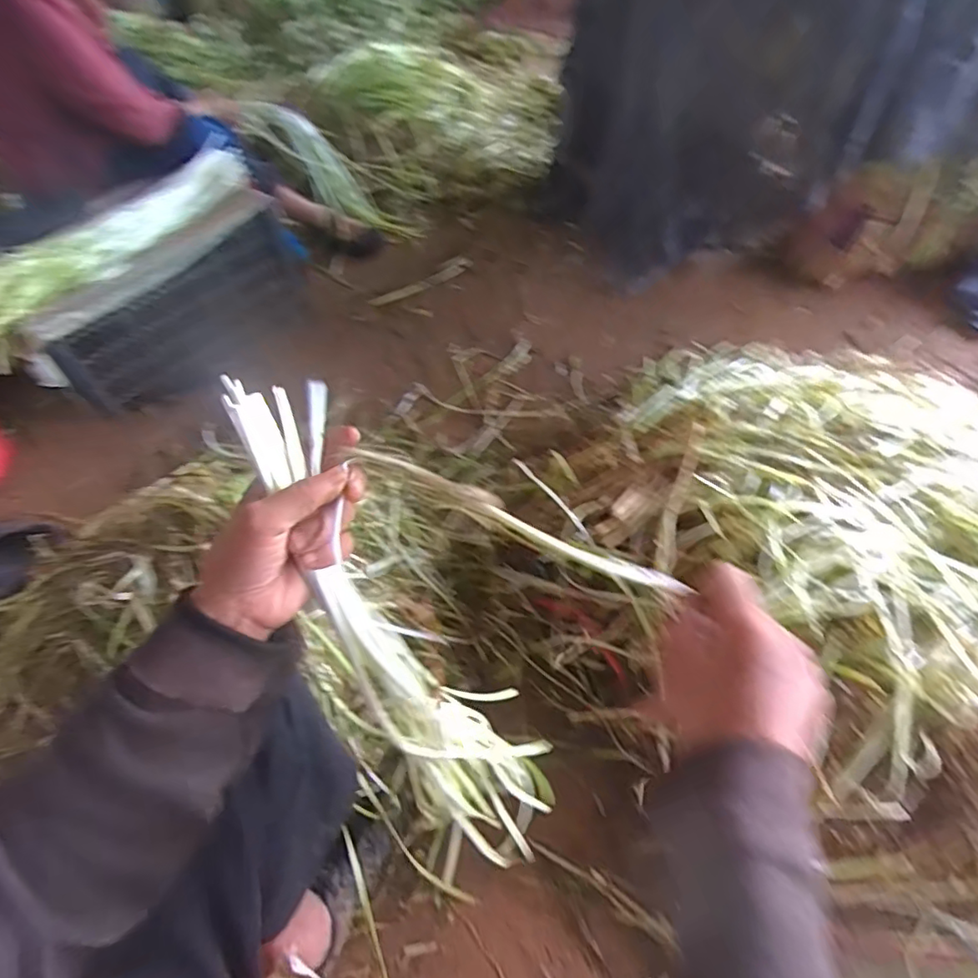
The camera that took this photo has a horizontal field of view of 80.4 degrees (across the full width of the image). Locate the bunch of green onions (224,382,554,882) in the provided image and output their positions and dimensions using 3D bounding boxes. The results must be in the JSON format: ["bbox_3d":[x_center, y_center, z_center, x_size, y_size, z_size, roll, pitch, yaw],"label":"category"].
[{"bbox_3d":[-0.046,0.164,0.484,0.100,0.571,0.068,-38,39,-21],"label":"bunch of green onions"}]

